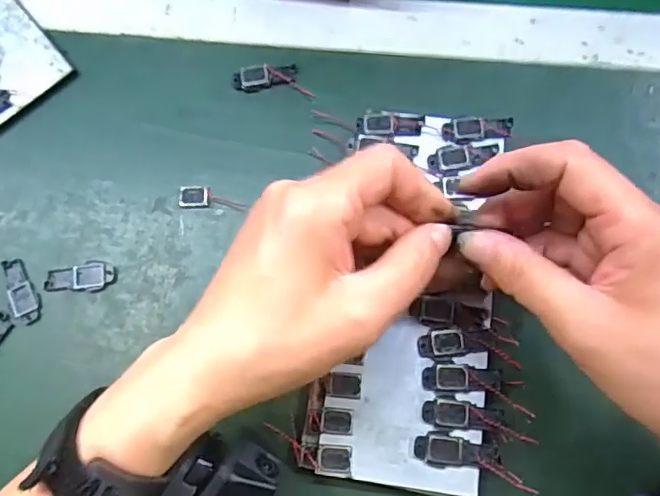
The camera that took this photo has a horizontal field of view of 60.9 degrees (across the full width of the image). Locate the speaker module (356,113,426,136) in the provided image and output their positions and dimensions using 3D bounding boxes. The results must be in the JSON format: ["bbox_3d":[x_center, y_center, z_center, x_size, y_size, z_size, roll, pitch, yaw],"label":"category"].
[{"bbox_3d":[0.035,-0.072,0.323,0.038,0.004,0.012,2,75,2],"label":"speaker module"}]

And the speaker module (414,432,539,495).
[{"bbox_3d":[0.071,0.104,0.275,0.056,0.012,0.017,13,76,5],"label":"speaker module"}]

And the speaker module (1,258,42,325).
[{"bbox_3d":[-0.178,0.024,0.323,0.017,0.004,0.040,-19,76,-3],"label":"speaker module"}]

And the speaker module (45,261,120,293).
[{"bbox_3d":[-0.144,0.017,0.325,0.040,0.004,0.017,-3,75,1],"label":"speaker module"}]

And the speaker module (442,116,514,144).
[{"bbox_3d":[0.085,-0.068,0.321,0.039,0.004,0.015,-6,75,0],"label":"speaker module"}]

